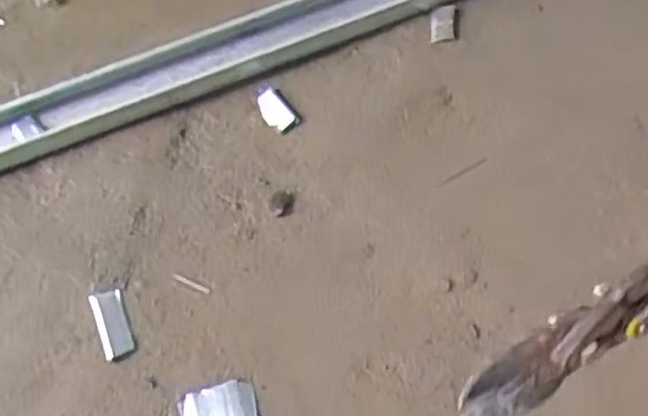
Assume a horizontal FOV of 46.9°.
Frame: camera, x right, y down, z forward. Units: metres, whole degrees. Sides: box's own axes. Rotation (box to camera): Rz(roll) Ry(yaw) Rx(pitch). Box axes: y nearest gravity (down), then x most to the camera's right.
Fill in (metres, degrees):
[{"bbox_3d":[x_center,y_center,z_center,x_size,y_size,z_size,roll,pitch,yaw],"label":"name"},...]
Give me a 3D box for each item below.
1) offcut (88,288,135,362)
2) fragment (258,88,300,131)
[{"bbox_3d":[-0.149,0.081,0.528,0.022,0.006,0.051,-20,61,-11],"label":"offcut"},{"bbox_3d":[-0.039,-0.081,0.618,0.024,0.009,0.048,-24,62,-13],"label":"fragment"}]

